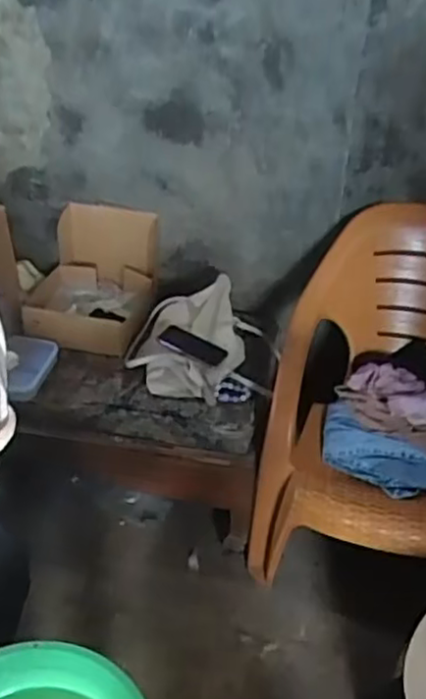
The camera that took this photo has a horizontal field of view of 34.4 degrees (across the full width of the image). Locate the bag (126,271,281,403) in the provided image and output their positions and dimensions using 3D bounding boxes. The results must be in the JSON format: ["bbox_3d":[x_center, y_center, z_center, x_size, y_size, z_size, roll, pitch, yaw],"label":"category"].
[{"bbox_3d":[-0.021,-0.033,1.720,0.365,0.132,0.352,3,36,2],"label":"bag"}]

